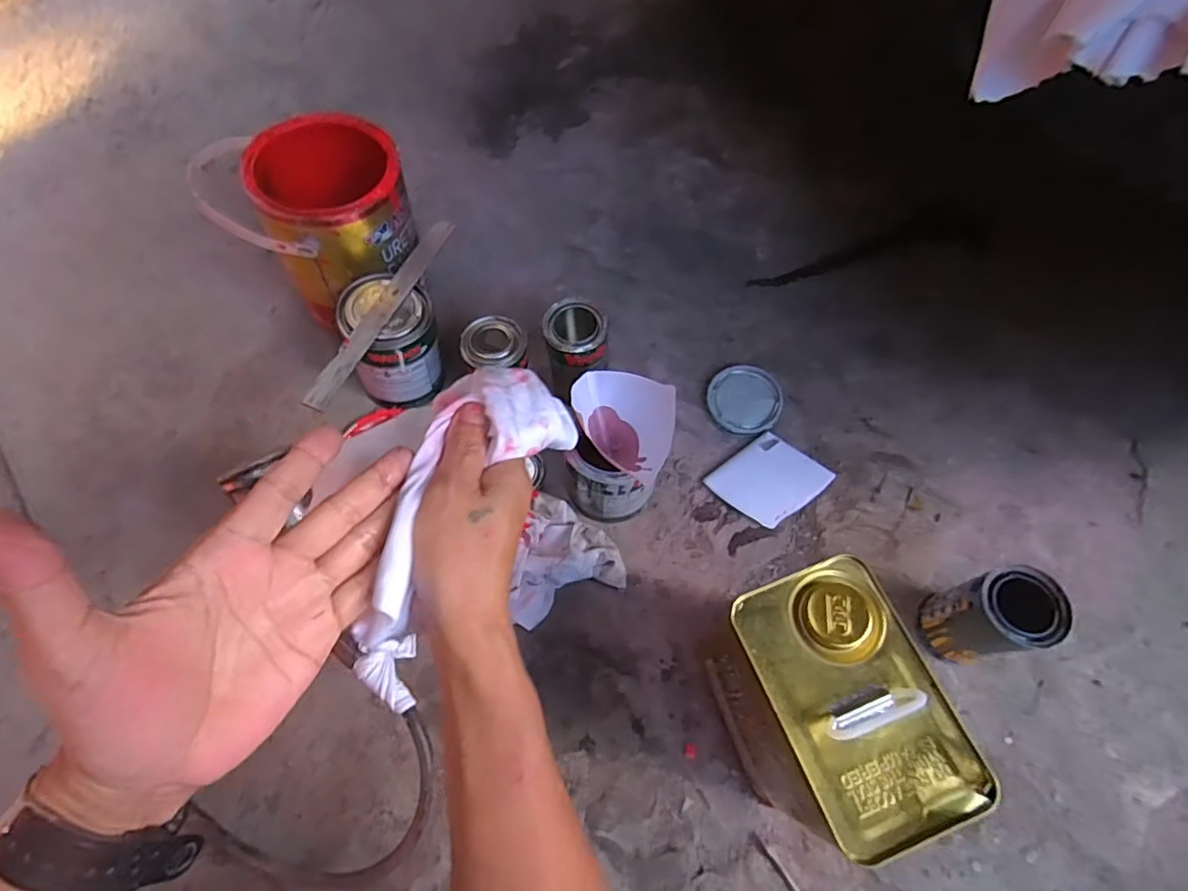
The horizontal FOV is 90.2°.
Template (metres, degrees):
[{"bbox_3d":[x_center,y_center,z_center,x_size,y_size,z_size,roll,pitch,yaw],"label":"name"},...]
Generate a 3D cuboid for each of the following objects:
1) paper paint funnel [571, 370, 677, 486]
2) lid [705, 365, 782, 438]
[{"bbox_3d":[0.035,-0.026,0.596,0.074,0.080,0.132,-32,69,-13],"label":"paper paint funnel"},{"bbox_3d":[0.190,-0.057,0.745,0.086,0.018,0.093,-1,67,3],"label":"lid"}]

